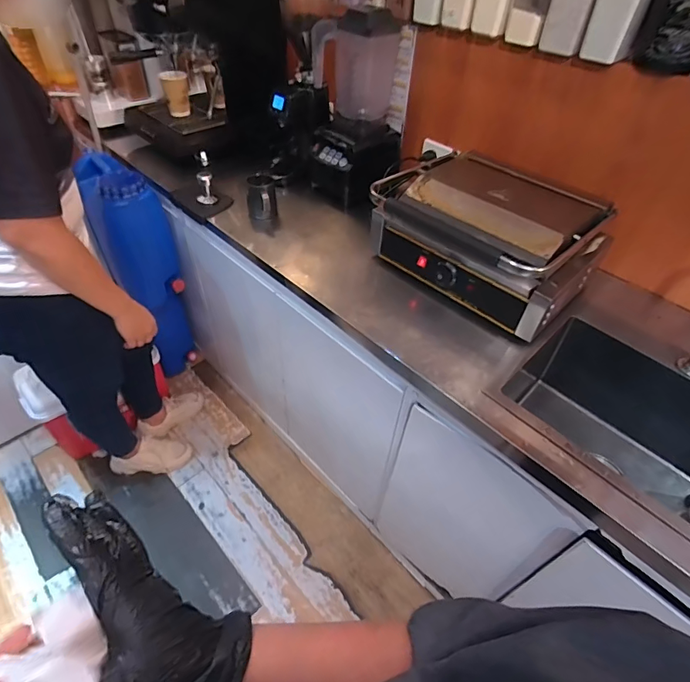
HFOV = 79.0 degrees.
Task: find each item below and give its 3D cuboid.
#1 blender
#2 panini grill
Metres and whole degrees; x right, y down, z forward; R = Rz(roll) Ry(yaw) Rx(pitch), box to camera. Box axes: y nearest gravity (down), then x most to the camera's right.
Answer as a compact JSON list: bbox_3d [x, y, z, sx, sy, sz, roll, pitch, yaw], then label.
[{"bbox_3d":[0.028,-0.589,1.115,0.198,0.419,0.212,-32,56,-31],"label":"blender"},{"bbox_3d":[0.303,-0.230,0.922,0.427,0.181,0.344,37,53,28],"label":"panini grill"}]

